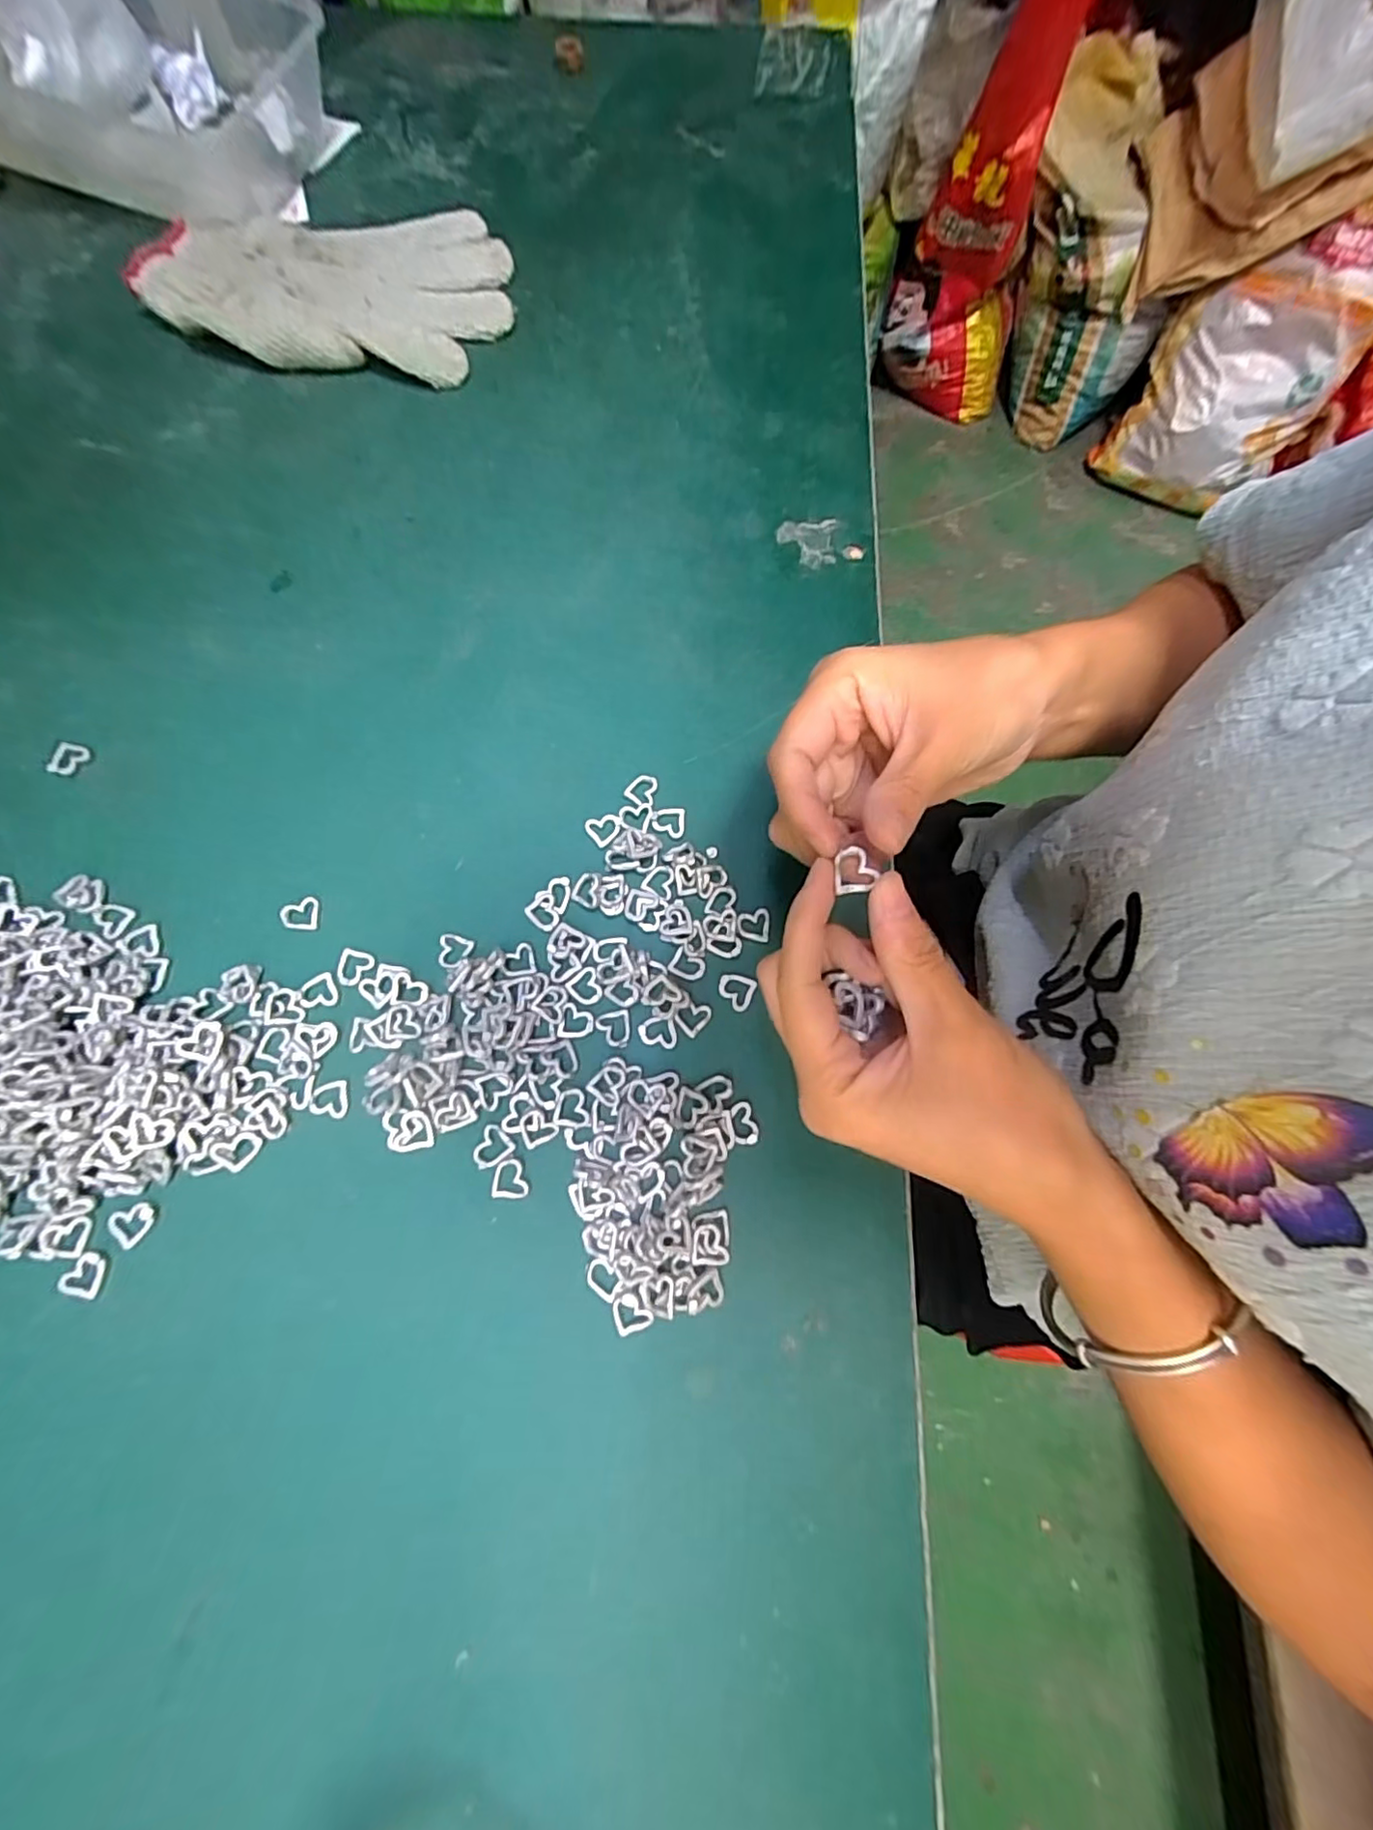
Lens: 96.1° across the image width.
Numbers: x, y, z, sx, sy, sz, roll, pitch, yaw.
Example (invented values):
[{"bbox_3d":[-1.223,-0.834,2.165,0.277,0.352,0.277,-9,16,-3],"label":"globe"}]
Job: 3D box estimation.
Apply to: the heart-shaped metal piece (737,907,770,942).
[{"bbox_3d":[0.030,0.004,0.269,0.014,0.004,0.015,3,74,-1],"label":"heart-shaped metal piece"}]

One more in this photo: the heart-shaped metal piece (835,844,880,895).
[{"bbox_3d":[0.053,-0.014,0.195,0.012,0.005,0.015,2,74,-2],"label":"heart-shaped metal piece"}]

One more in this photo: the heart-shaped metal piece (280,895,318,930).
[{"bbox_3d":[-0.167,-0.001,0.267,0.015,0.004,0.015,-4,74,-3],"label":"heart-shaped metal piece"}]

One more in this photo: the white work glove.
[{"bbox_3d":[-0.204,-0.379,0.359,0.200,0.022,0.139,7,74,0],"label":"white work glove"}]

